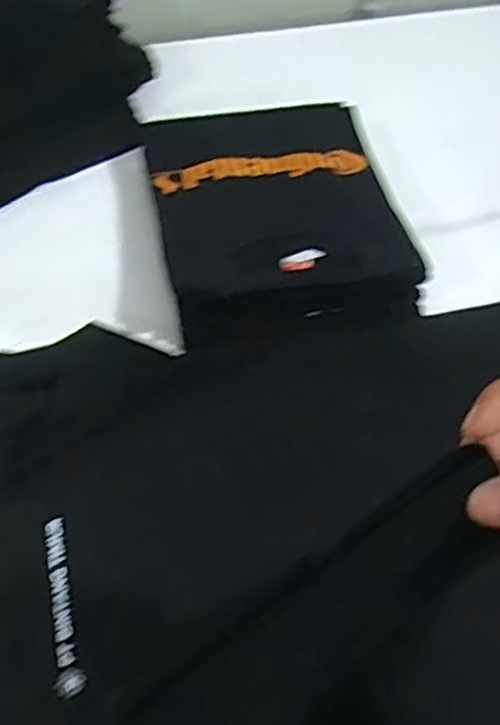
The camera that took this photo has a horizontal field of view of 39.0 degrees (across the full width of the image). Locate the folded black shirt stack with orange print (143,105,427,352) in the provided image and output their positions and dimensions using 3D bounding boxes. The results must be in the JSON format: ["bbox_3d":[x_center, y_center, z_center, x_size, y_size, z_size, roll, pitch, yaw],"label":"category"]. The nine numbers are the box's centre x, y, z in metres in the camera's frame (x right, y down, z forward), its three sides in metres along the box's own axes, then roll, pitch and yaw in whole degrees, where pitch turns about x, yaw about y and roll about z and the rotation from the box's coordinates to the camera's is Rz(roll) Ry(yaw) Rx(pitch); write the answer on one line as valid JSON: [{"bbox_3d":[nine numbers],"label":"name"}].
[{"bbox_3d":[0.033,-0.182,0.873,0.283,0.092,0.304,-9,56,-11],"label":"folded black shirt stack with orange print"}]

